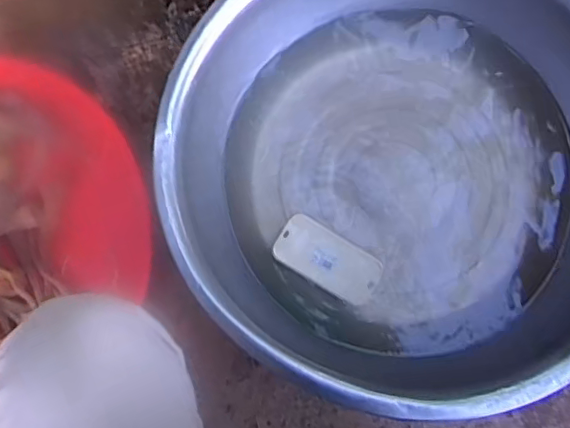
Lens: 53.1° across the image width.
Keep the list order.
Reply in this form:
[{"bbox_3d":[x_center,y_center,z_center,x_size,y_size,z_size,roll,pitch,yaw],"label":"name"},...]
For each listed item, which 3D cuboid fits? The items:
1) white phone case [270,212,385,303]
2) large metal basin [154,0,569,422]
[{"bbox_3d":[0.054,0.056,0.710,0.132,0.007,0.069,31,76,5],"label":"white phone case"},{"bbox_3d":[0.153,-0.060,0.677,0.500,0.168,0.524,0,82,3],"label":"large metal basin"}]

